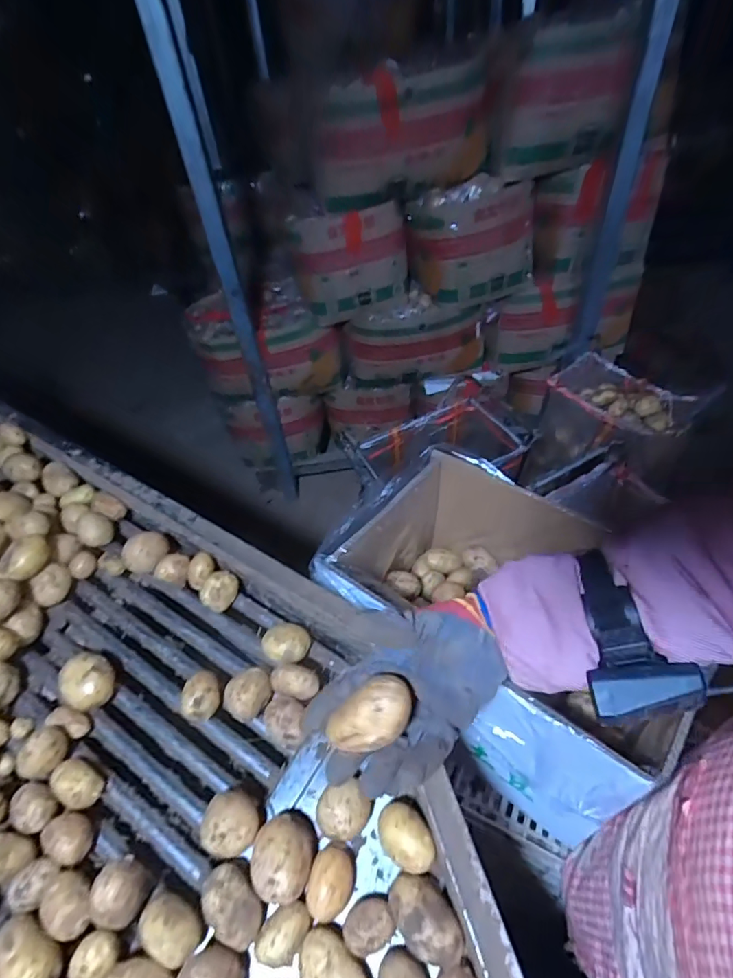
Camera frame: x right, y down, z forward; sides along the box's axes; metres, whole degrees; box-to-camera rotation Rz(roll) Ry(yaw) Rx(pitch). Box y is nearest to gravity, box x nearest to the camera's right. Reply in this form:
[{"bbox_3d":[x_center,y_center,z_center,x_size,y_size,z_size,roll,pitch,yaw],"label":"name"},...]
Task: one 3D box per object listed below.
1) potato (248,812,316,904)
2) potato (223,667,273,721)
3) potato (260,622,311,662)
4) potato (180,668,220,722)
[{"bbox_3d":[-0.070,0.310,0.406,0.051,0.036,0.059,4,47,9],"label":"potato"},{"bbox_3d":[-0.123,0.217,0.503,0.040,0.044,0.051,13,49,17],"label":"potato"},{"bbox_3d":[-0.091,0.180,0.546,0.051,0.034,0.043,14,49,18],"label":"potato"},{"bbox_3d":[-0.173,0.220,0.504,0.042,0.042,0.047,-12,46,-6],"label":"potato"}]

